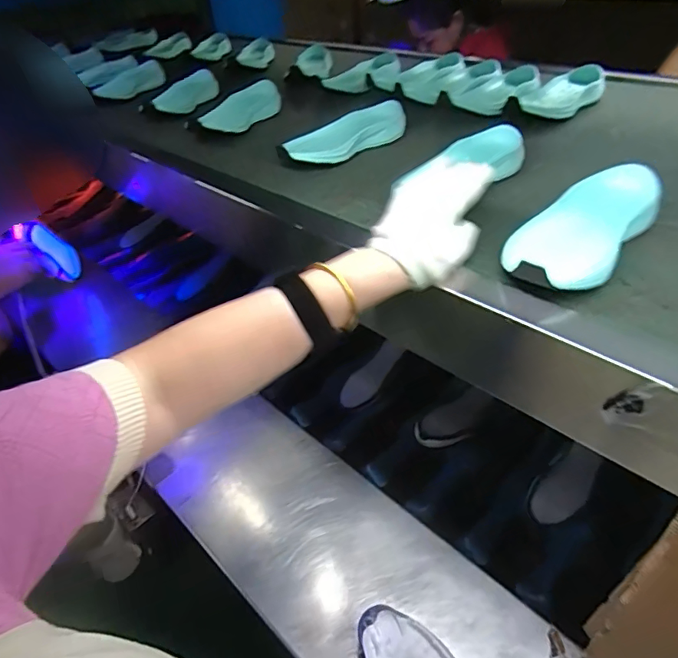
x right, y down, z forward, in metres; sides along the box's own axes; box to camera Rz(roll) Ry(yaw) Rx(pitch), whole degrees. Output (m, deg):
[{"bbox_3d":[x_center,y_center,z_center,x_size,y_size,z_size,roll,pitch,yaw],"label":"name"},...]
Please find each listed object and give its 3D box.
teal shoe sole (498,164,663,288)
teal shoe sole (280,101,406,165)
[{"bbox_3d":[0.223,-0.097,0.428,0.084,0.043,0.198,31,49,34],"label":"teal shoe sole"},{"bbox_3d":[0.001,-0.278,0.678,0.201,0.057,0.079,-30,46,-30],"label":"teal shoe sole"}]

